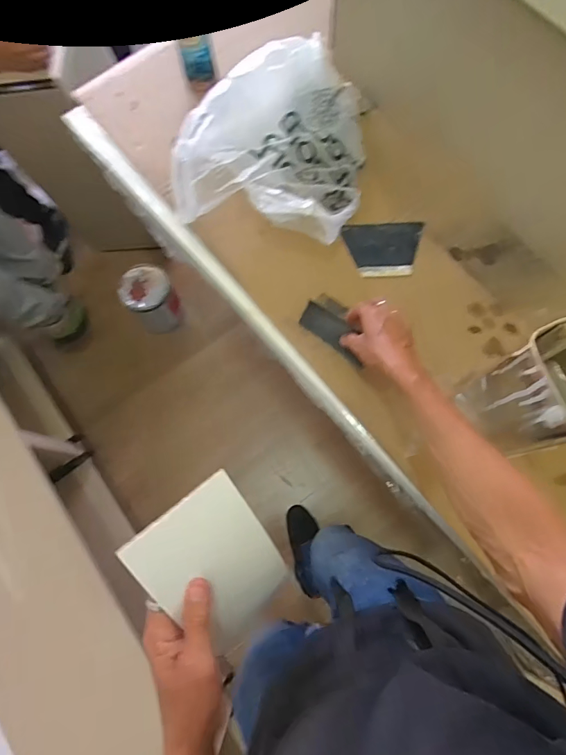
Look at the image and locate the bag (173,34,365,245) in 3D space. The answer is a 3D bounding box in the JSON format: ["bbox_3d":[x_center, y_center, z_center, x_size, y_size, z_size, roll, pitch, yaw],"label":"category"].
[{"bbox_3d":[-0.009,-0.389,0.704,0.294,0.152,0.356,19,76,7],"label":"bag"}]

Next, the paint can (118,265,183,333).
[{"bbox_3d":[-0.431,-0.256,1.440,0.153,0.199,0.153,-1,74,2],"label":"paint can"}]

